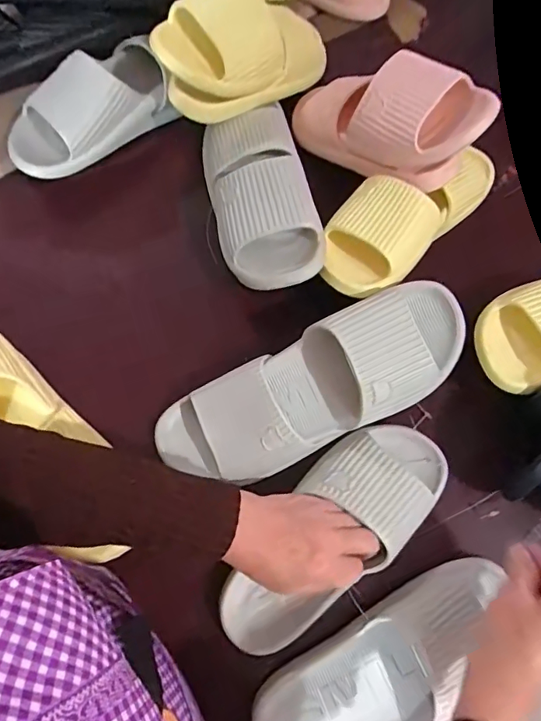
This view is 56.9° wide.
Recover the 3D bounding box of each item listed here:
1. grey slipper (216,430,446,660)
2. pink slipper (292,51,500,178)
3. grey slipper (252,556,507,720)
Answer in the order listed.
[{"bbox_3d":[0.060,0.157,0.457,0.252,0.054,0.104,-44,78,-10],"label":"grey slipper"},{"bbox_3d":[0.110,-0.265,0.538,0.091,0.085,0.249,-48,44,-14],"label":"pink slipper"},{"bbox_3d":[0.108,0.264,0.424,0.247,0.056,0.101,-35,76,-6],"label":"grey slipper"}]

